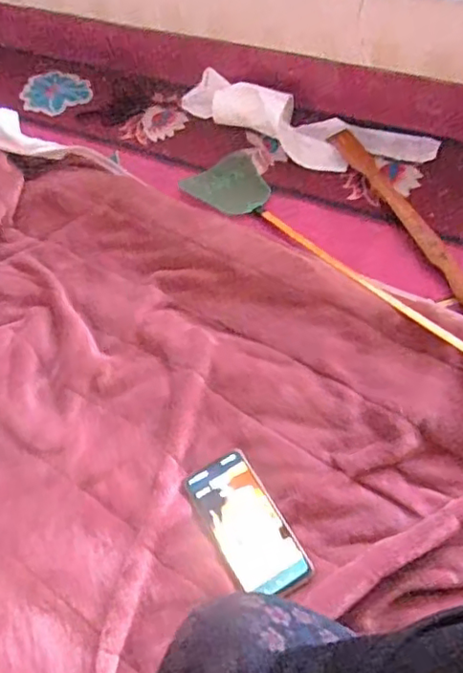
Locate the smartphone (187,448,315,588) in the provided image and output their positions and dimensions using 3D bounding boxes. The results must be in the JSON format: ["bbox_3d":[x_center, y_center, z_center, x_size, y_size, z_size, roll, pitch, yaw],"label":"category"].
[{"bbox_3d":[0.016,0.206,0.660,0.076,0.010,0.162,-28,60,-12],"label":"smartphone"}]

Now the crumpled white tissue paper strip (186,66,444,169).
[{"bbox_3d":[0.105,-0.362,0.988,0.457,0.079,0.120,27,58,22],"label":"crumpled white tissue paper strip"}]

